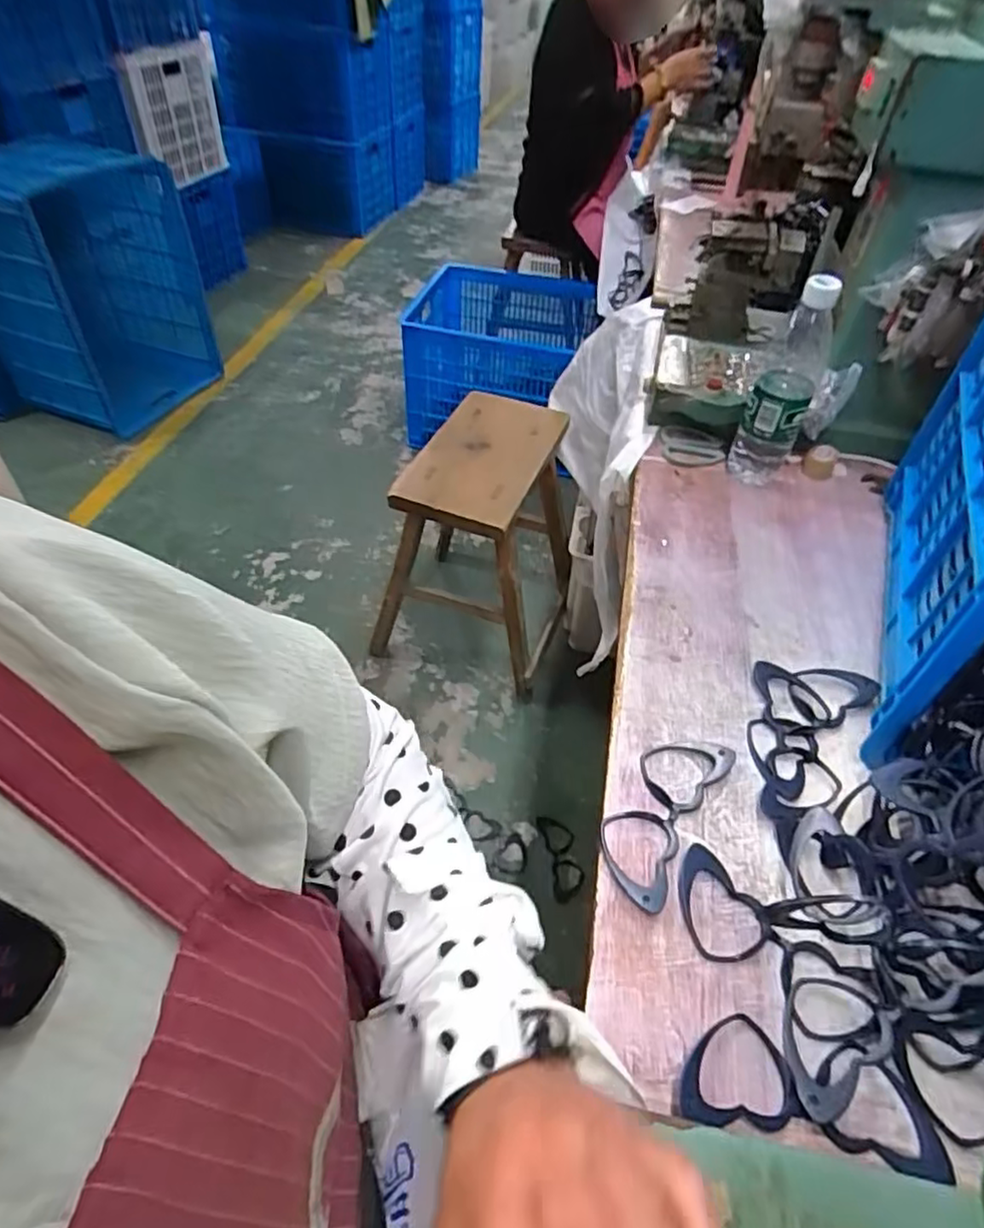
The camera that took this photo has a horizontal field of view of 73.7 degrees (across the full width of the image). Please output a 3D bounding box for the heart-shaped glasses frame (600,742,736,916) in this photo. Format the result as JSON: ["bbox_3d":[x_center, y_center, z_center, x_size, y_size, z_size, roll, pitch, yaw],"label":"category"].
[{"bbox_3d":[0.128,0.146,0.496,0.061,0.015,0.151,28,52,21],"label":"heart-shaped glasses frame"}]

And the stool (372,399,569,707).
[{"bbox_3d":[-0.015,-0.151,1.365,0.338,0.438,0.360,16,48,11],"label":"stool"}]

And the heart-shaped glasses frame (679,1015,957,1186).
[{"bbox_3d":[0.184,0.276,0.381,0.151,0.017,0.059,9,47,5],"label":"heart-shaped glasses frame"}]

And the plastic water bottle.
[{"bbox_3d":[0.329,-0.255,0.736,0.067,0.224,0.070,22,50,16],"label":"plastic water bottle"}]

